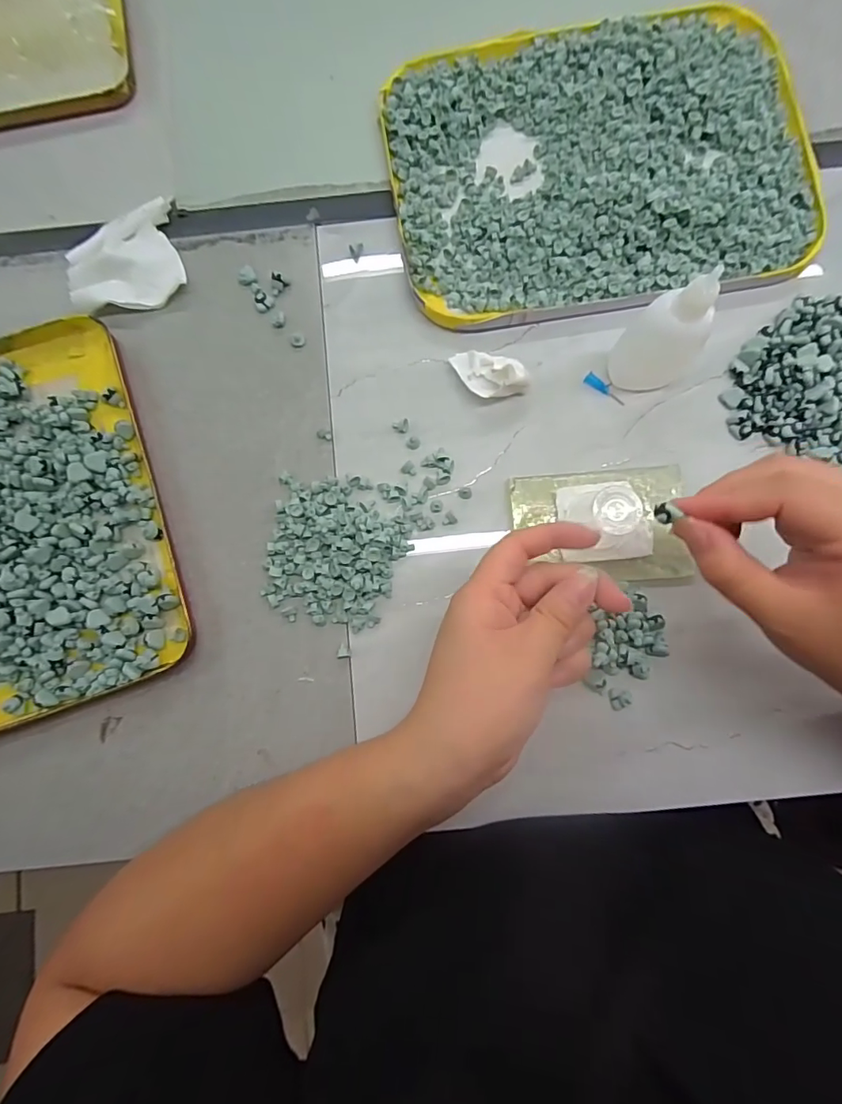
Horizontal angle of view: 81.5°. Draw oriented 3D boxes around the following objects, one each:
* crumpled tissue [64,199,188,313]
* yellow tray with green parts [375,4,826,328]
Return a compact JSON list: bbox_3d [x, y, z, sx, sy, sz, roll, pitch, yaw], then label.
[{"bbox_3d":[-0.201,-0.196,0.332,0.075,0.012,0.070,-18,82,0],"label":"crumpled tissue"},{"bbox_3d":[0.117,-0.260,0.324,0.269,0.024,0.202,-9,82,2],"label":"yellow tray with green parts"}]

